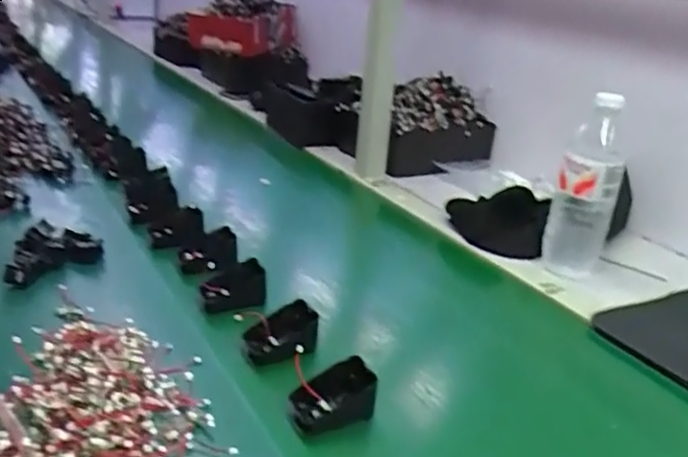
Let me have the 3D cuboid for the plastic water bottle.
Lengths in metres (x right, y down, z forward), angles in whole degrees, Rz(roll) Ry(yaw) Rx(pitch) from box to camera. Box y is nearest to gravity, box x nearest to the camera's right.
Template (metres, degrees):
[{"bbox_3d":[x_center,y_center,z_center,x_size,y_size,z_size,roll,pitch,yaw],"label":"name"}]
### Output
[{"bbox_3d":[0.301,-0.047,0.823,0.075,0.212,0.076,14,22,22],"label":"plastic water bottle"}]

